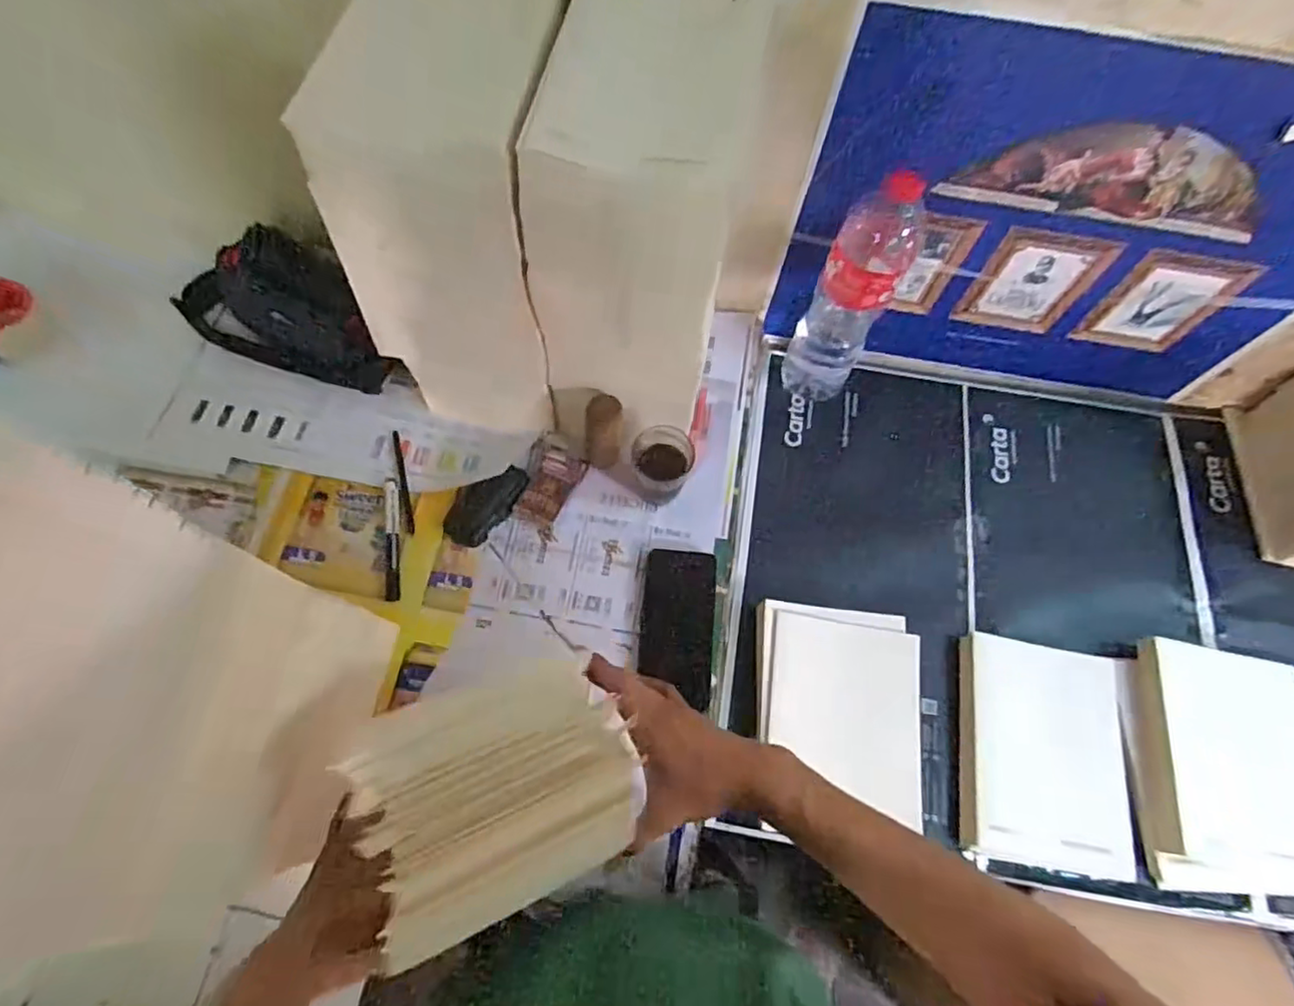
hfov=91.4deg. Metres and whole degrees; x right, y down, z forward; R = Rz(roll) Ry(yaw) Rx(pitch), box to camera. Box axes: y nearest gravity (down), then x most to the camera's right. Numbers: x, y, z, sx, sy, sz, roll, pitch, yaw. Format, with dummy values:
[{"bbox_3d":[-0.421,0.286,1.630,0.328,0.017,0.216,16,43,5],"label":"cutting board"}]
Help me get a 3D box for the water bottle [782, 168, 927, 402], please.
[{"bbox_3d":[0.244,-0.241,0.760,0.089,0.295,0.103,28,68,9],"label":"water bottle"}]

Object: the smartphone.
[{"bbox_3d":[0.034,0.130,0.689,0.078,0.007,0.162,6,66,-1],"label":"smartphone"}]

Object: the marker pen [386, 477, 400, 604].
[{"bbox_3d":[-0.289,0.039,0.715,0.015,0.019,0.142,-6,67,-6],"label":"marker pen"}]

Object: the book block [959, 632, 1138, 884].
[{"bbox_3d":[0.426,0.270,0.689,0.173,0.044,0.225,10,66,1],"label":"book block"}]

